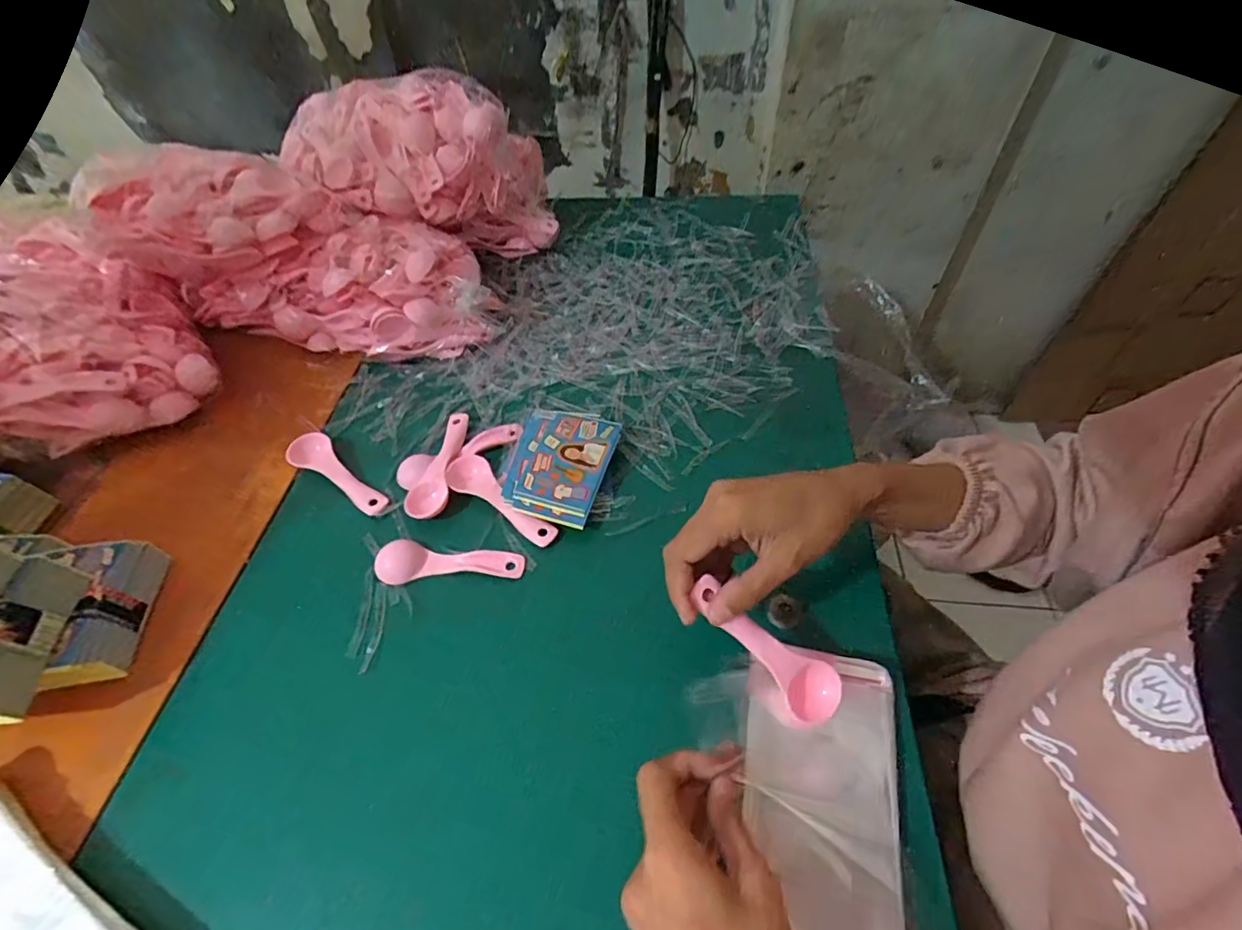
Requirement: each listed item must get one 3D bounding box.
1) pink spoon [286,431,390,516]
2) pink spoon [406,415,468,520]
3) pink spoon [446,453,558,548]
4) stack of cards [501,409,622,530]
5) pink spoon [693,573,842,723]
[{"bbox_3d":[-0.244,0.008,0.460,0.107,0.018,0.034,35,64,26],"label":"pink spoon"},{"bbox_3d":[-0.151,-0.003,0.463,0.032,0.011,0.111,6,55,9],"label":"pink spoon"},{"bbox_3d":[-0.102,0.028,0.439,0.118,0.010,0.033,38,65,27],"label":"pink spoon"},{"bbox_3d":[-0.054,-0.004,0.453,0.087,0.013,0.109,11,56,16],"label":"stack of cards"},{"bbox_3d":[0.082,0.105,0.311,0.107,0.014,0.030,42,63,-3],"label":"pink spoon"}]

